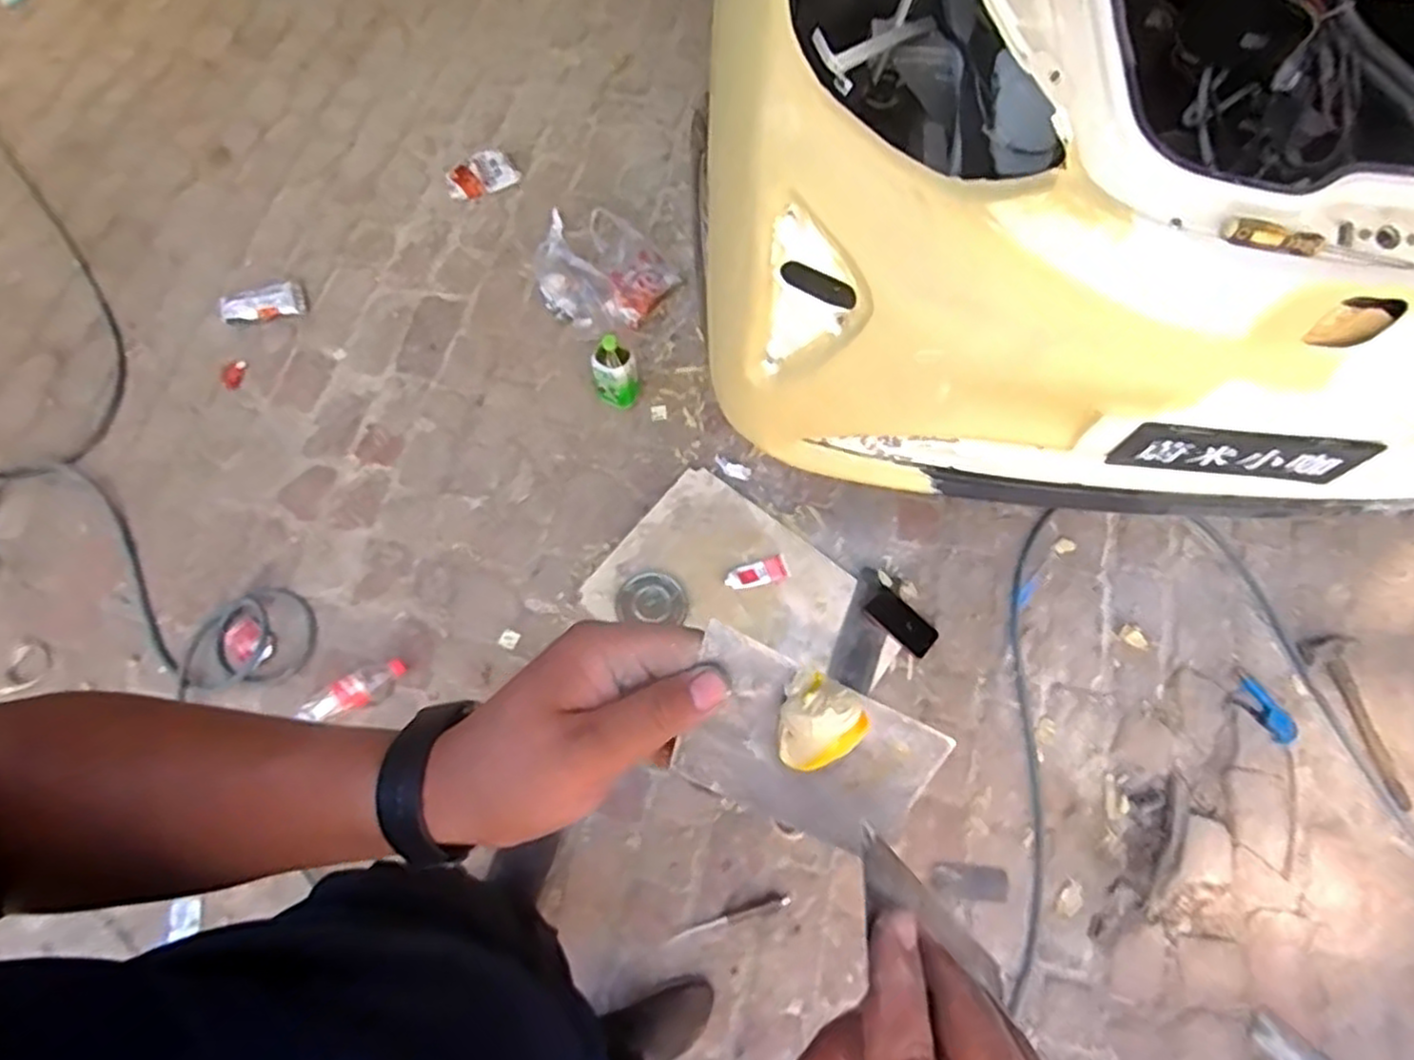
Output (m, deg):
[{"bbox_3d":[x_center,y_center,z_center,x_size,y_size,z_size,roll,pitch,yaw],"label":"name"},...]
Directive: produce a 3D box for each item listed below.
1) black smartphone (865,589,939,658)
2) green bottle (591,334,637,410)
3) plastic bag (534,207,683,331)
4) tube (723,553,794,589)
[{"bbox_3d":[0.400,0.187,1.518,0.147,0.017,0.076,42,72,10],"label":"black smartphone"},{"bbox_3d":[-0.201,-0.345,1.600,0.097,0.211,0.075,-14,70,-4],"label":"green bottle"},{"bbox_3d":[-0.288,-0.651,1.792,0.290,0.107,0.390,-42,74,-14],"label":"plastic bag"},{"bbox_3d":[0.105,0.095,1.537,0.129,0.023,0.056,-18,70,-6],"label":"tube"}]

